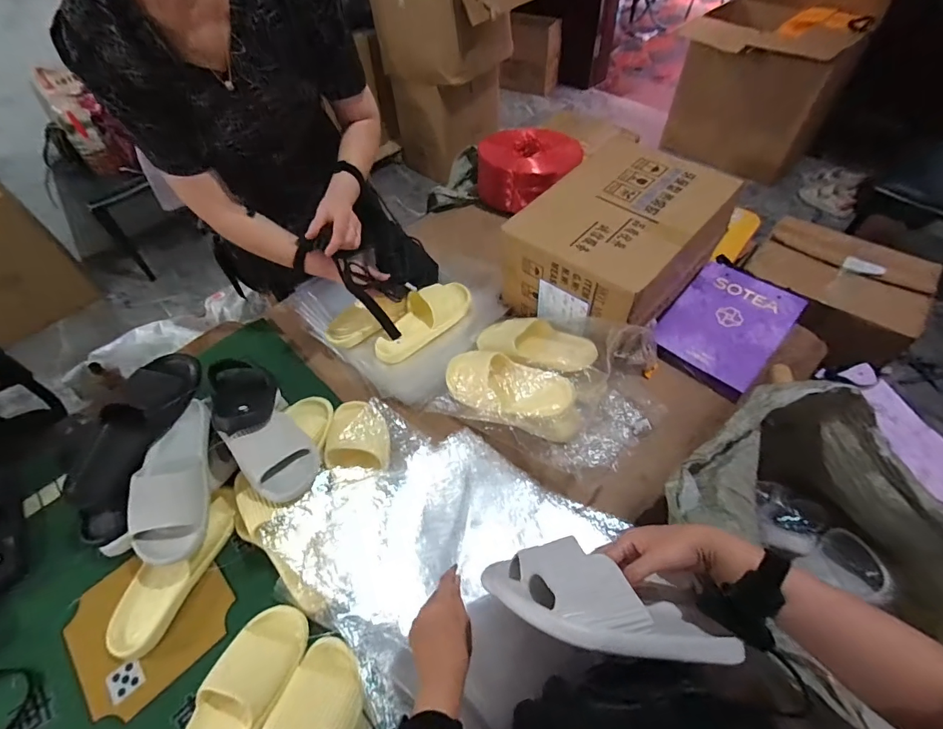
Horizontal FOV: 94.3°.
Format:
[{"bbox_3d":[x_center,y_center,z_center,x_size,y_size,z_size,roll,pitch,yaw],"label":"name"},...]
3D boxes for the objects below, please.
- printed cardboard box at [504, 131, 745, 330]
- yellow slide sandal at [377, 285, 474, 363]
[{"bbox_3d":[0.291,-0.243,0.874,0.380,0.185,0.288,-39,61,-24],"label":"printed cardboard box"},{"bbox_3d":[-0.102,-0.100,0.932,0.242,0.075,0.110,-31,58,-19],"label":"yellow slide sandal"}]

